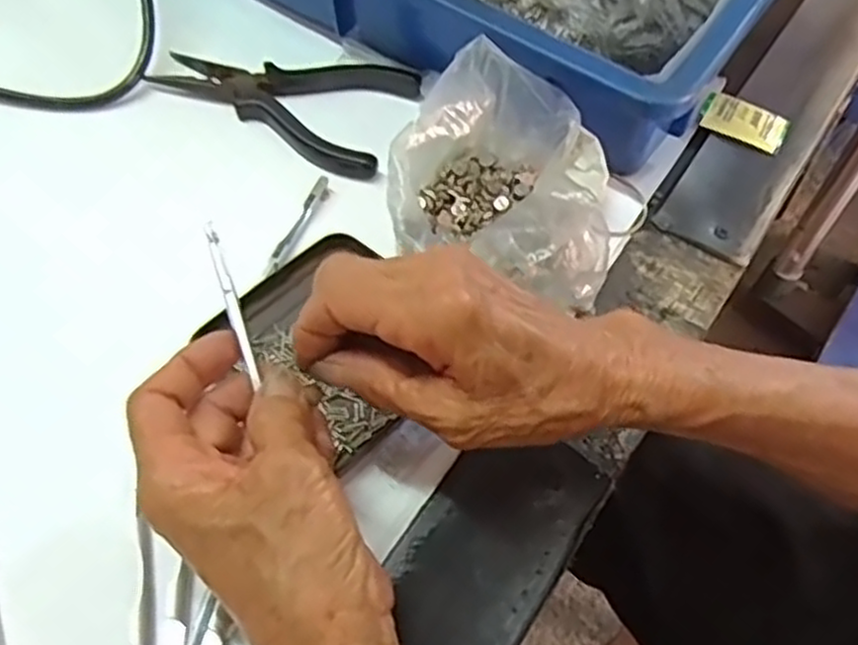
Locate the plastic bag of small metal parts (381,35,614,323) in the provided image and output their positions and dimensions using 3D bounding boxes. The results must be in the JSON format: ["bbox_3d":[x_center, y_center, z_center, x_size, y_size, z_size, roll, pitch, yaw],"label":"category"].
[{"bbox_3d":[0.036,-0.066,0.368,0.105,0.061,0.114,8,56,5],"label":"plastic bag of small metal parts"}]

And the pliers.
[{"bbox_3d":[-0.078,-0.139,0.442,0.156,0.012,0.080,28,60,18],"label":"pliers"}]

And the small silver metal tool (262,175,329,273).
[{"bbox_3d":[-0.067,-0.051,0.389,0.007,0.007,0.073,16,57,10],"label":"small silver metal tool"}]

